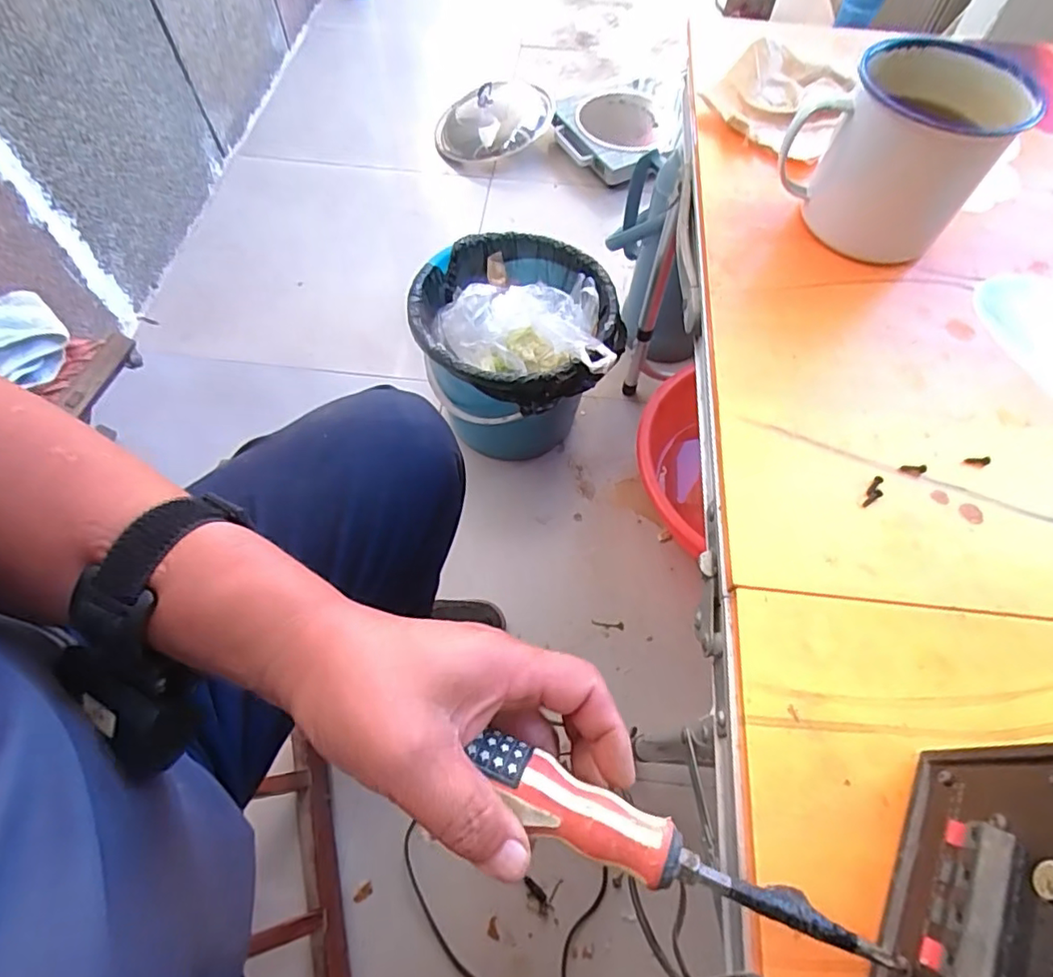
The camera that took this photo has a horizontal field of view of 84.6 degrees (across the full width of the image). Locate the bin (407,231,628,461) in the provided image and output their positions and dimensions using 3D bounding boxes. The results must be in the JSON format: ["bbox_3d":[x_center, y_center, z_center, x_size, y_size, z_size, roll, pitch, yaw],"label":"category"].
[{"bbox_3d":[-0.013,-0.192,0.887,0.288,0.272,0.272,0,62,-1],"label":"bin"}]

